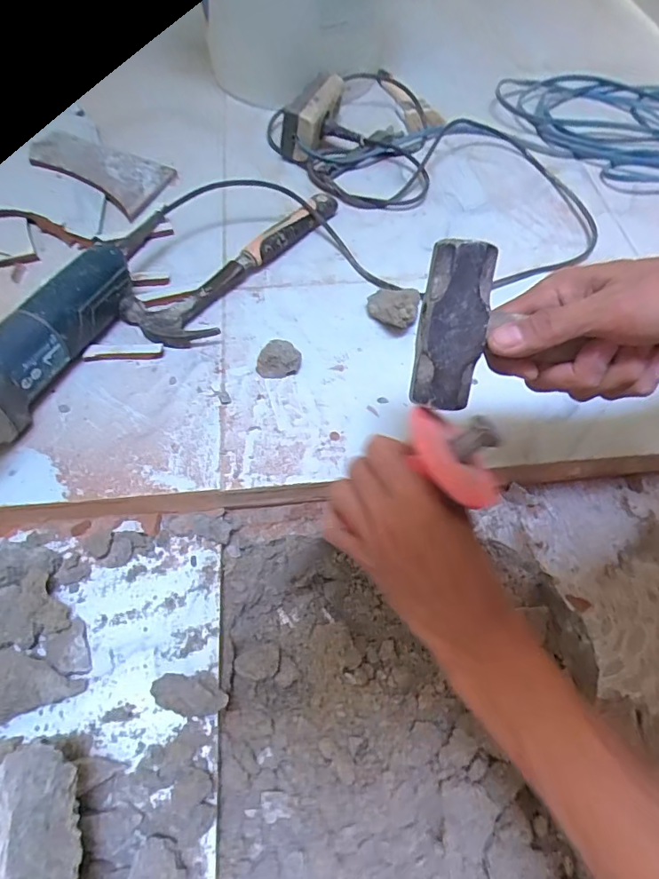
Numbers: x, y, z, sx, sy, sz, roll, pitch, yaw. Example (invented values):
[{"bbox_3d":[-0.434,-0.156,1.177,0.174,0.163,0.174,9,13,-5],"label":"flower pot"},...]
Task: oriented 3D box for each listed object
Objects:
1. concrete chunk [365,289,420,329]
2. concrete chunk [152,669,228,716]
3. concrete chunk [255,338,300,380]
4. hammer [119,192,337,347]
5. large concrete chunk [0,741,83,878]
[{"bbox_3d":[0.067,-0.141,0.527,0.054,0.037,0.056,11,61,4],"label":"concrete chunk"},{"bbox_3d":[-0.103,0.188,0.369,0.051,0.023,0.029,-2,61,-3],"label":"concrete chunk"},{"bbox_3d":[-0.052,-0.082,0.496,0.043,0.025,0.037,-11,62,-8],"label":"concrete chunk"},{"bbox_3d":[-0.084,-0.191,0.554,0.288,0.029,0.087,-38,69,-20],"label":"hammer"},{"bbox_3d":[-0.164,0.237,0.275,0.044,0.018,0.118,-13,60,-10],"label":"large concrete chunk"}]

